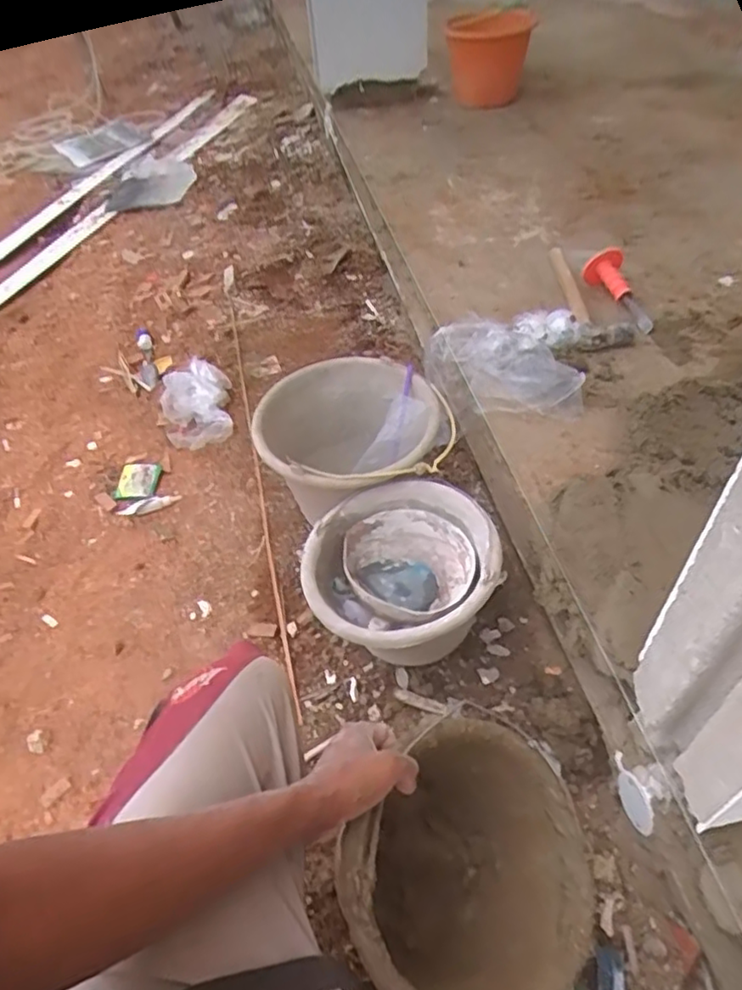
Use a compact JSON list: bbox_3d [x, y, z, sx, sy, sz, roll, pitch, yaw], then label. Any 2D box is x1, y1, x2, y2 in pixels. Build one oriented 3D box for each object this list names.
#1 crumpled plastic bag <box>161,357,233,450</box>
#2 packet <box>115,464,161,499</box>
[{"bbox_3d":[-0.351,-0.183,1.281,0.139,0.098,0.185,-7,48,-2],"label":"crumpled plastic bag"},{"bbox_3d":[-0.442,-0.028,1.212,0.071,0.013,0.076,4,63,-4],"label":"packet"}]

